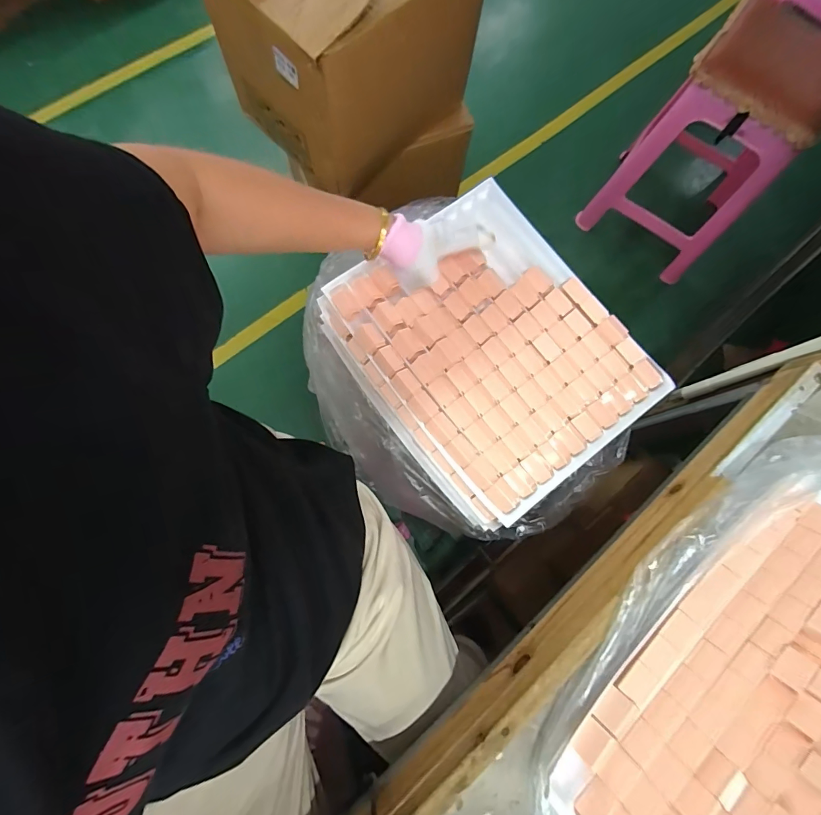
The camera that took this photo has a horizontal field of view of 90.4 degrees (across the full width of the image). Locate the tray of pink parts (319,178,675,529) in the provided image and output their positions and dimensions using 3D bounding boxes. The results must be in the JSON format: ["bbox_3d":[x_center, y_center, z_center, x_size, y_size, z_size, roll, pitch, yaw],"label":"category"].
[{"bbox_3d":[0.111,-0.088,0.552,0.316,0.050,0.386,-37,77,-8],"label":"tray of pink parts"}]

